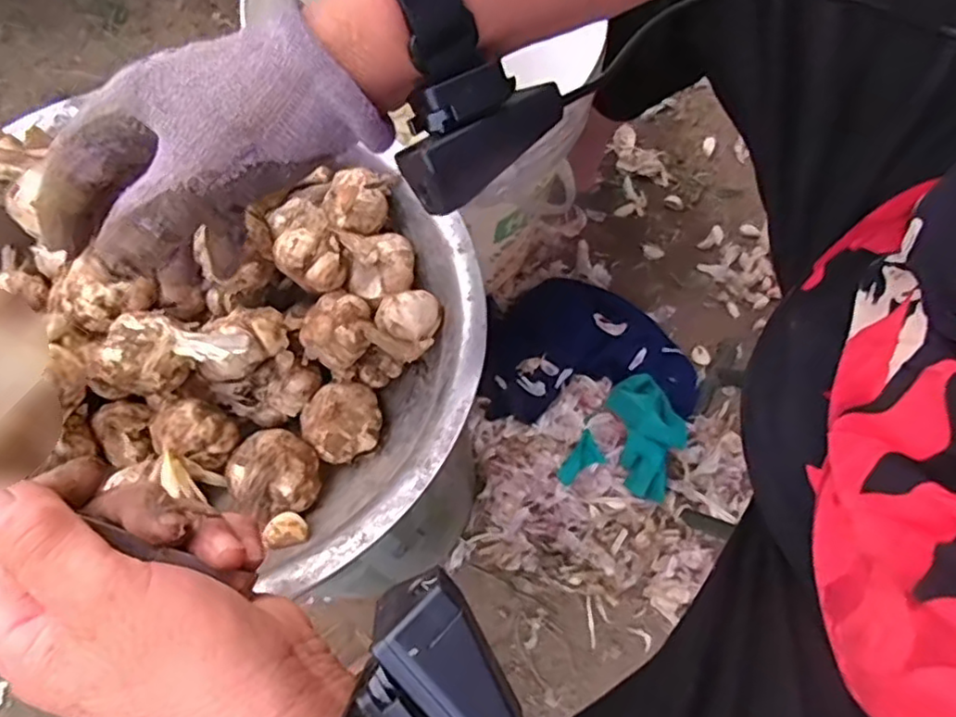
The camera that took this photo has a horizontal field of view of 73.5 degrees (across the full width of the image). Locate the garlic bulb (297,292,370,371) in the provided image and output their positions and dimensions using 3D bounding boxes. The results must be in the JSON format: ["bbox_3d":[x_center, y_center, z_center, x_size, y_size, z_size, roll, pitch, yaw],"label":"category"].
[{"bbox_3d":[-0.091,-0.018,0.400,0.044,0.028,0.043,-1,72,-3],"label":"garlic bulb"}]

